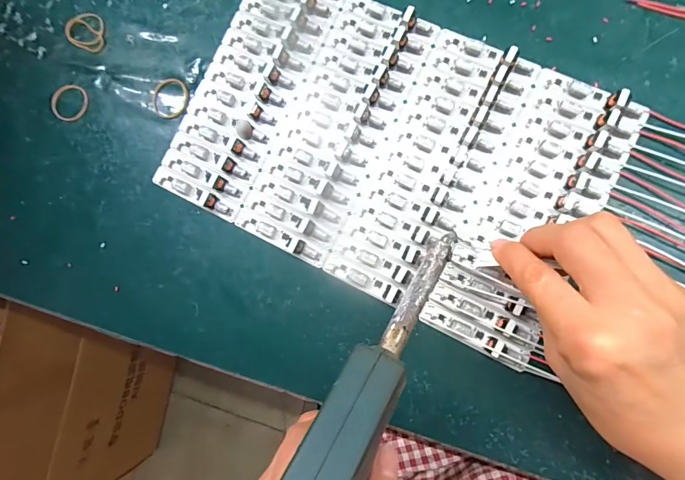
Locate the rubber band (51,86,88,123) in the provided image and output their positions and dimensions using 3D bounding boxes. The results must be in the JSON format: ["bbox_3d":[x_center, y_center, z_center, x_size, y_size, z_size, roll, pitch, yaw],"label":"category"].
[{"bbox_3d":[-0.223,-0.113,0.321,0.031,0.005,0.030,8,88,9],"label":"rubber band"}]

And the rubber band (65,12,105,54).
[{"bbox_3d":[-0.211,-0.173,0.323,0.038,0.004,0.030,27,91,9],"label":"rubber band"}]

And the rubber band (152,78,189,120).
[{"bbox_3d":[-0.134,-0.111,0.306,0.031,0.004,0.033,-1,87,9],"label":"rubber band"}]

